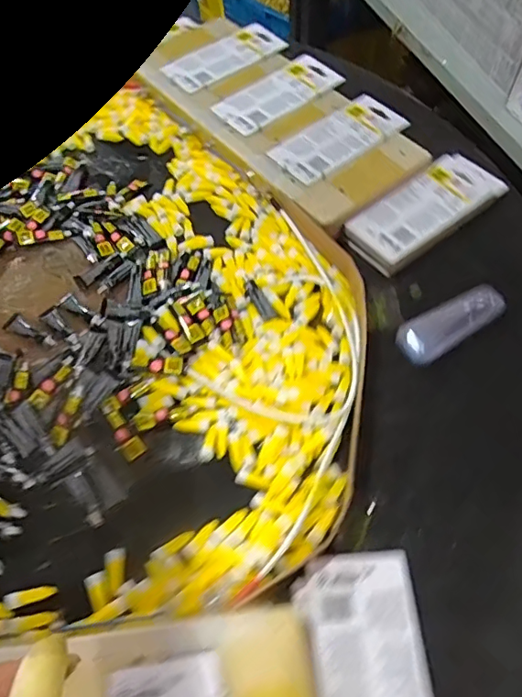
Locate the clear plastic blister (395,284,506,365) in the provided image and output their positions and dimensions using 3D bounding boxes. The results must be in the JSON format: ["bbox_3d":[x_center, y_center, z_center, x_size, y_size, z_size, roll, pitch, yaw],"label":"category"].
[{"bbox_3d":[0.181,-0.024,0.502,0.111,0.012,0.041,-27,61,-12],"label":"clear plastic blister"}]

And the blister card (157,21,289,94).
[{"bbox_3d":[-0.050,-0.392,0.715,0.159,0.009,0.097,-34,63,-16],"label":"blister card"}]

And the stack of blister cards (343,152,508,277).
[{"bbox_3d":[0.183,-0.154,0.578,0.190,0.019,0.079,-37,64,-18],"label":"stack of blister cards"}]

